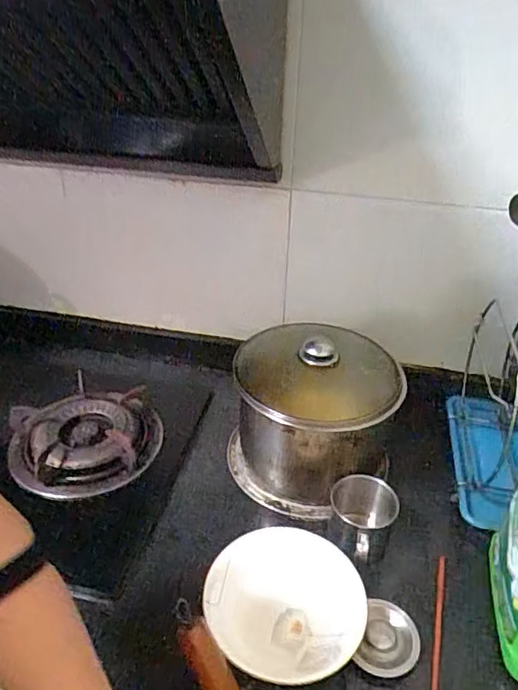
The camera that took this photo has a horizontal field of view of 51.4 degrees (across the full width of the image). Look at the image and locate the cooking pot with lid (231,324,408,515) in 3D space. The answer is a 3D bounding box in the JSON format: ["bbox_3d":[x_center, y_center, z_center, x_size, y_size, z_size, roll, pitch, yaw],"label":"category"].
[{"bbox_3d":[0.077,0.099,0.772,0.219,0.220,0.204,1,34,-1],"label":"cooking pot with lid"}]

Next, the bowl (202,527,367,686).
[{"bbox_3d":[0.028,0.296,0.604,0.163,0.072,0.171,1,34,-1],"label":"bowl"}]

